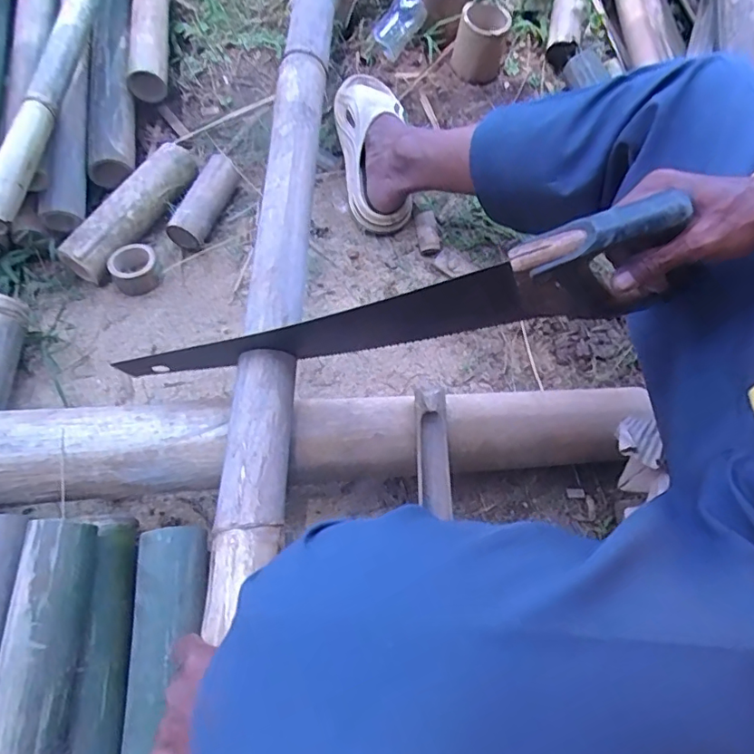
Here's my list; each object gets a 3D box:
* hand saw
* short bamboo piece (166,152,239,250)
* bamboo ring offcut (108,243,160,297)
[{"bbox_3d":[-0.001,-0.045,0.482,0.482,0.105,0.030,-13,65,18],"label":"hand saw"},{"bbox_3d":[-0.253,-0.263,0.796,0.046,0.053,0.156,18,68,8],"label":"short bamboo piece"},{"bbox_3d":[-0.345,-0.155,0.757,0.066,0.033,0.069,-25,69,-10],"label":"bamboo ring offcut"}]

